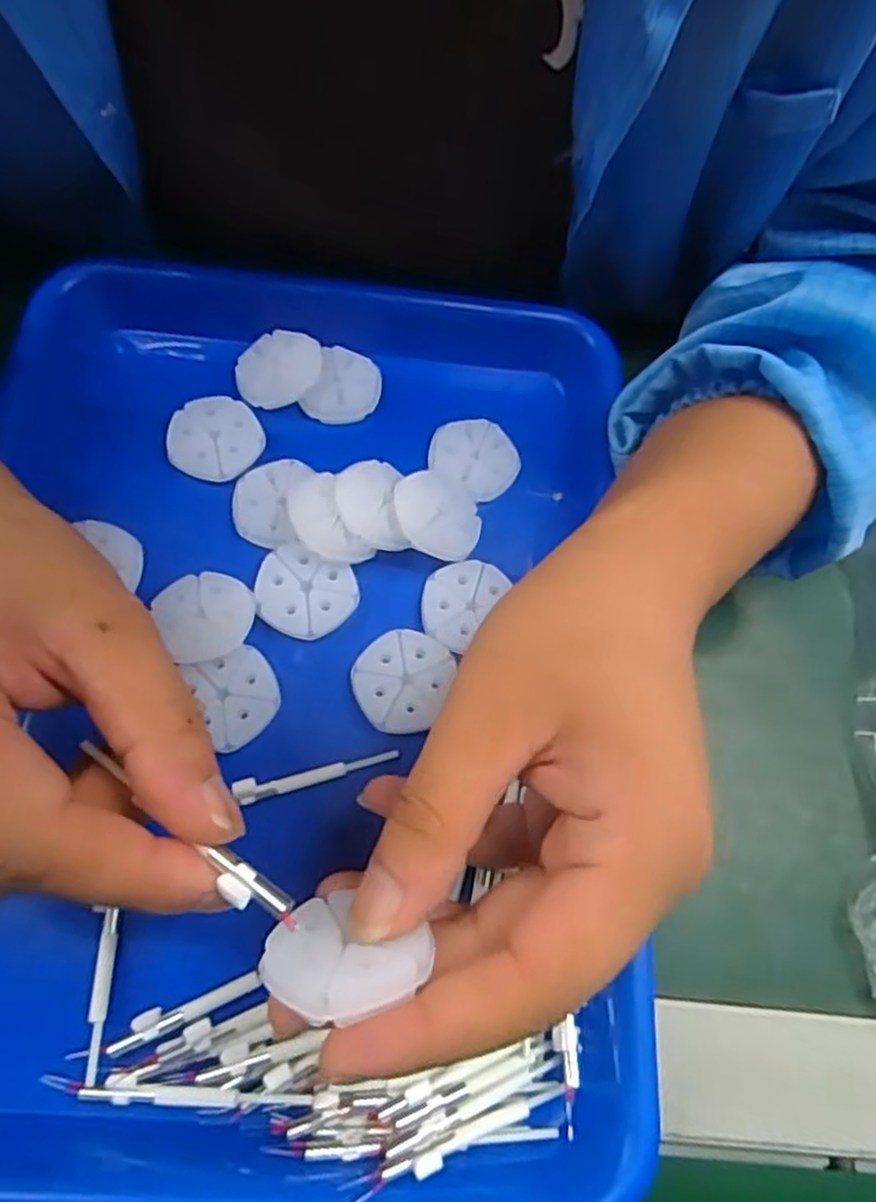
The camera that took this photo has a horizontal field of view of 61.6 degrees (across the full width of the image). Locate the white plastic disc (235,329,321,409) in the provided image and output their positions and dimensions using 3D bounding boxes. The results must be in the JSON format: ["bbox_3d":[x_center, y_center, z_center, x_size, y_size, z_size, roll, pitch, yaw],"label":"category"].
[{"bbox_3d":[-0.069,-0.100,0.317,0.036,0.009,0.032,-11,70,-5],"label":"white plastic disc"}]

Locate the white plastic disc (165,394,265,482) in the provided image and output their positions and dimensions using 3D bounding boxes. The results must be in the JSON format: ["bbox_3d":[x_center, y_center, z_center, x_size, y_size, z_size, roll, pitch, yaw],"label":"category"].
[{"bbox_3d":[-0.093,-0.068,0.303,0.037,0.004,0.038,2,68,-5],"label":"white plastic disc"}]

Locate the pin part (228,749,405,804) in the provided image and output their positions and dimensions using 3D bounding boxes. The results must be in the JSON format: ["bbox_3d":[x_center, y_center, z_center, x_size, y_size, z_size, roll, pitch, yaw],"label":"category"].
[{"bbox_3d":[-0.043,0.061,0.260,0.057,0.004,0.008,-10,69,-10],"label":"pin part"}]

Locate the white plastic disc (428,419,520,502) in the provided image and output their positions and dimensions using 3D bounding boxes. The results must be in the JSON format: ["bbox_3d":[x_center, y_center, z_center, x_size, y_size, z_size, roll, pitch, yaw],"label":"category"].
[{"bbox_3d":[0.016,-0.062,0.311,0.036,0.004,0.033,2,68,-5],"label":"white plastic disc"}]

